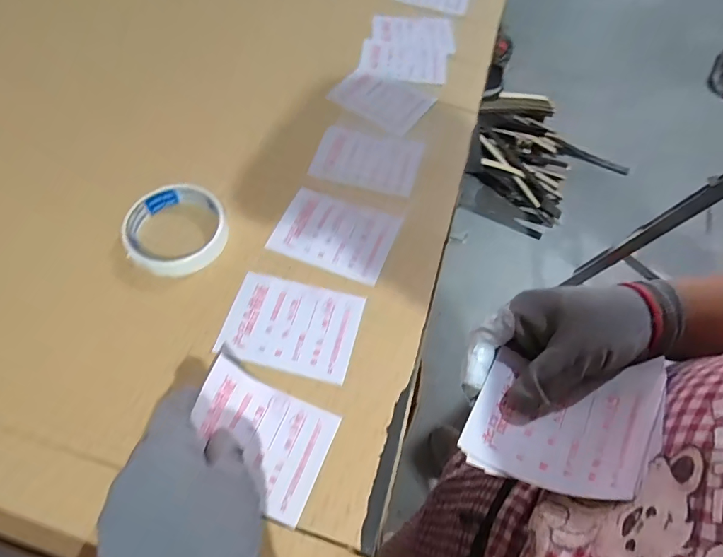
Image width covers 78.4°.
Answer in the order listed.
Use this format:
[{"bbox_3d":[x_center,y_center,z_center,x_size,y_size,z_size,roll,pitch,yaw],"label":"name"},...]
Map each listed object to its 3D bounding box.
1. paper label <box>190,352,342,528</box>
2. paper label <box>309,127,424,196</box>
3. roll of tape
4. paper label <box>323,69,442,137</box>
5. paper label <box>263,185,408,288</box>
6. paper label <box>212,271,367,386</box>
[{"bbox_3d":[-0.072,0.109,0.307,0.099,0.016,0.074,31,54,-6],"label":"paper label"},{"bbox_3d":[0.007,-0.125,0.466,0.105,0.005,0.081,14,57,1],"label":"paper label"},{"bbox_3d":[-0.164,-0.043,0.398,0.085,0.024,0.091,1,60,-2],"label":"roll of tape"},{"bbox_3d":[0.021,-0.206,0.512,0.102,0.011,0.090,33,59,13],"label":"paper label"},{"bbox_3d":[-0.024,-0.042,0.411,0.104,0.005,0.078,20,61,8],"label":"paper label"},{"bbox_3d":[-0.057,0.037,0.360,0.104,0.005,0.075,13,60,4],"label":"paper label"}]

